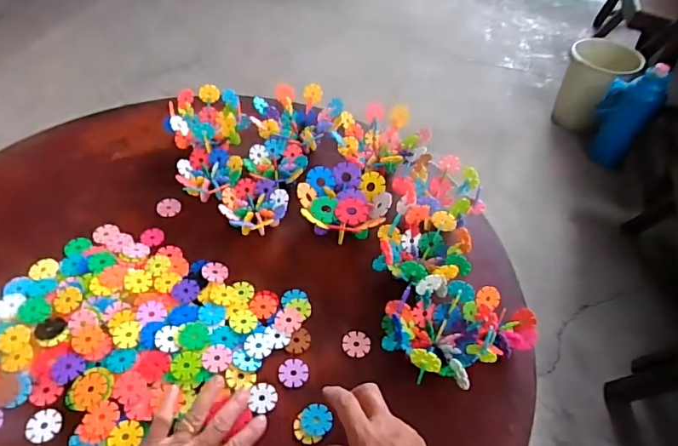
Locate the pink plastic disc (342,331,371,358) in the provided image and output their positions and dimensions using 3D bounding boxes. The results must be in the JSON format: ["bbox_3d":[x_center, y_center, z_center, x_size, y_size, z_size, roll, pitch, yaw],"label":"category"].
[{"bbox_3d":[0.020,0.140,0.563,0.031,0.004,0.031,2,51,-3],"label":"pink plastic disc"}]

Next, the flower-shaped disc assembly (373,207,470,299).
[{"bbox_3d":[0.105,0.040,0.612,0.107,0.079,0.113,2,51,-3],"label":"flower-shaped disc assembly"}]

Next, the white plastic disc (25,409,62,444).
[{"bbox_3d":[-0.292,0.200,0.480,0.032,0.004,0.033,-9,52,-12],"label":"white plastic disc"}]

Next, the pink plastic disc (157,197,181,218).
[{"bbox_3d":[-0.241,-0.022,0.687,0.033,0.005,0.033,2,51,-3],"label":"pink plastic disc"}]

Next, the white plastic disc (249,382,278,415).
[{"bbox_3d":[-0.080,0.185,0.515,0.028,0.004,0.030,2,51,-3],"label":"white plastic disc"}]

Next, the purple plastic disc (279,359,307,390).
[{"bbox_3d":[-0.050,0.165,0.536,0.031,0.004,0.033,2,51,-3],"label":"purple plastic disc"}]

